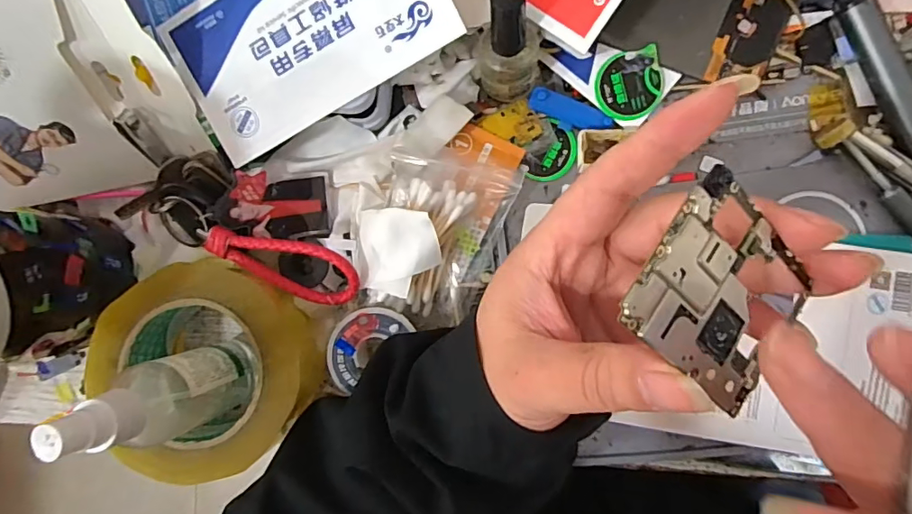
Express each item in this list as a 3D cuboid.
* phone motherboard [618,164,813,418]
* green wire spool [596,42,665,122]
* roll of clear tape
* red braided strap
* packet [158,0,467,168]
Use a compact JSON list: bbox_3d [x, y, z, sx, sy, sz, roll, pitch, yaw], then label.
[{"bbox_3d":[0.079,0.011,0.150,0.061,0.004,0.051,38,83,-25],"label":"phone motherboard"},{"bbox_3d":[0.100,-0.098,0.291,0.037,0.007,0.035,0,90,4],"label":"green wire spool"},{"bbox_3d":[-0.141,0.063,0.298,0.117,0.044,0.113,0,90,4],"label":"roll of clear tape"},{"bbox_3d":[-0.099,0.006,0.291,0.086,0.009,0.036,10,118,3],"label":"red braided strap"},{"bbox_3d":[-0.076,-0.115,0.258,0.138,0.007,0.082,-25,97,14],"label":"packet"}]

